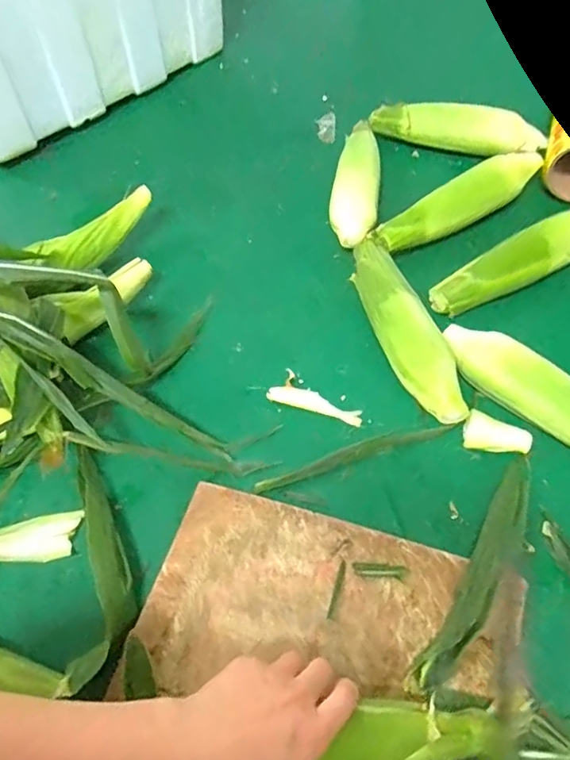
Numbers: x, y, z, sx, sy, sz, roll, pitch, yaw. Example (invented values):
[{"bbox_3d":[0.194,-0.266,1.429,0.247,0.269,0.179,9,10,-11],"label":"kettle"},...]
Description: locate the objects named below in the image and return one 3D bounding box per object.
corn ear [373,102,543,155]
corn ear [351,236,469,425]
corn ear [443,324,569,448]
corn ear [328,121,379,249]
[{"bbox_3d":[0.230,-0.344,0.756,0.234,0.047,0.055,11,61,11],"label":"corn ear"},{"bbox_3d":[0.119,-0.065,0.590,0.057,0.050,0.243,-14,59,-4],"label":"corn ear"},{"bbox_3d":[0.250,0.020,0.536,0.230,0.047,0.048,38,69,24],"label":"corn ear"},{"bbox_3d":[0.092,-0.261,0.720,0.060,0.042,0.227,4,59,7],"label":"corn ear"}]

